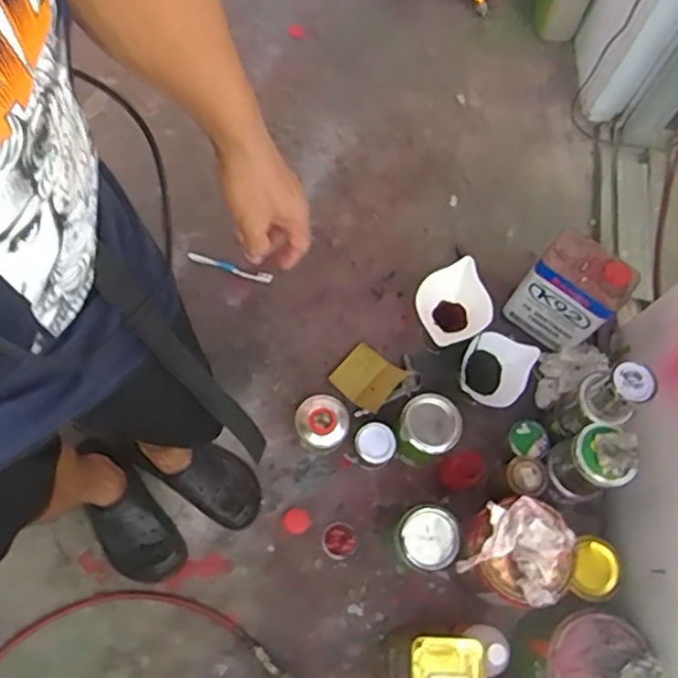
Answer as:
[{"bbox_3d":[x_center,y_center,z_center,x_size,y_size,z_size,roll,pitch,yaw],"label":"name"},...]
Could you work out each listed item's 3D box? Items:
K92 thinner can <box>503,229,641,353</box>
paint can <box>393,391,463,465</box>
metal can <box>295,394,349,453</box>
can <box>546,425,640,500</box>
[{"bbox_3d":[0.448,-0.082,1.240,0.167,0.236,0.121,42,70,13],"label":"K92 thinner can"},{"bbox_3d":[0.163,0.174,1.183,0.109,0.109,0.111,1,67,-3],"label":"paint can"},{"bbox_3d":[-0.033,0.164,1.223,0.099,0.069,0.099,1,67,-3],"label":"metal can"},{"bbox_3d":[0.431,0.208,1.071,0.103,0.120,0.101,1,67,-3],"label":"can"}]

